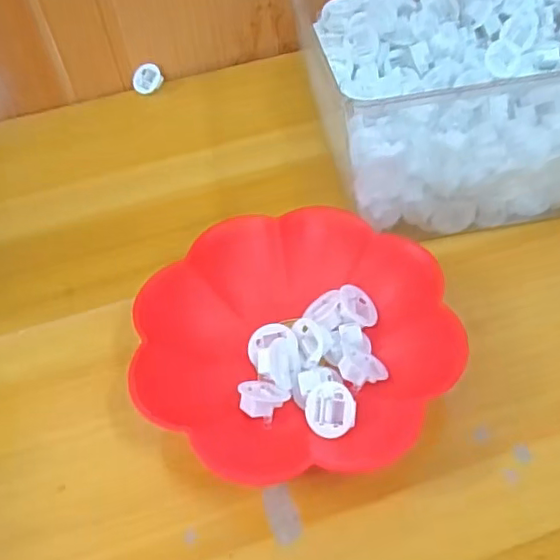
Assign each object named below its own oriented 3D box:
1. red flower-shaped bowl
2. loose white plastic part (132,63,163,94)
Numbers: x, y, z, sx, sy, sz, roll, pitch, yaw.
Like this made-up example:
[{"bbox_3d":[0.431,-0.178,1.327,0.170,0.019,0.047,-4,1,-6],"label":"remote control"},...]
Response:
[{"bbox_3d":[0.009,0.036,0.388,0.192,0.044,0.183,-3,50,3],"label":"red flower-shaped bowl"},{"bbox_3d":[-0.144,-0.217,0.640,0.032,0.009,0.031,0,89,0],"label":"loose white plastic part"}]

